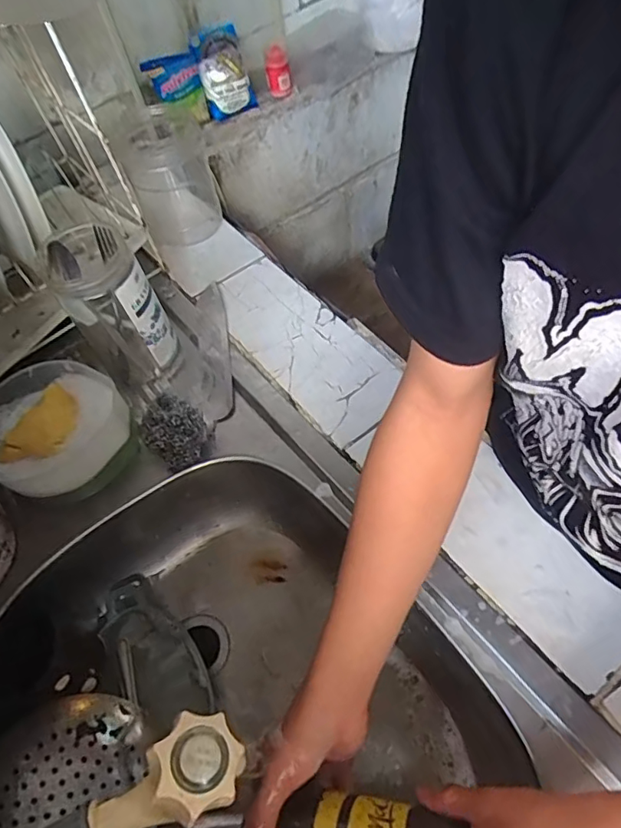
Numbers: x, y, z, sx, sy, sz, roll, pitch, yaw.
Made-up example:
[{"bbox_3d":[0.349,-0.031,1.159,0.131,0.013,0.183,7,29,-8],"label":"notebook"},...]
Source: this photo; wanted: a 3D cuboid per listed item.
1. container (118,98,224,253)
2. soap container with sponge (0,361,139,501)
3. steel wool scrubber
[{"bbox_3d":[-0.190,-0.324,0.727,0.103,0.147,0.133,-20,57,-6],"label":"container"},{"bbox_3d":[-0.270,0.019,0.560,0.145,0.069,0.140,-3,57,5],"label":"soap container with sponge"},{"bbox_3d":[-0.150,0.016,0.572,0.063,0.044,0.082,-32,59,-14],"label":"steel wool scrubber"}]

